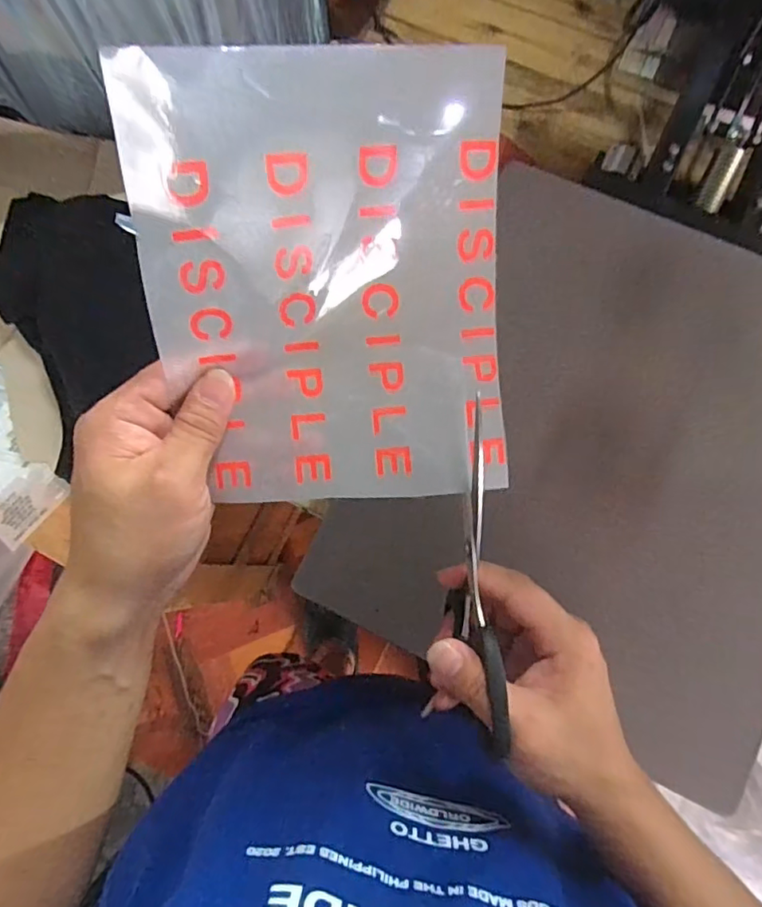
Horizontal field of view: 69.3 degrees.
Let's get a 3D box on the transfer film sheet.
[{"bbox_3d":[-0.018,-0.064,0.245,0.156,0.044,0.188,-9,117,-16],"label":"transfer film sheet"}]

